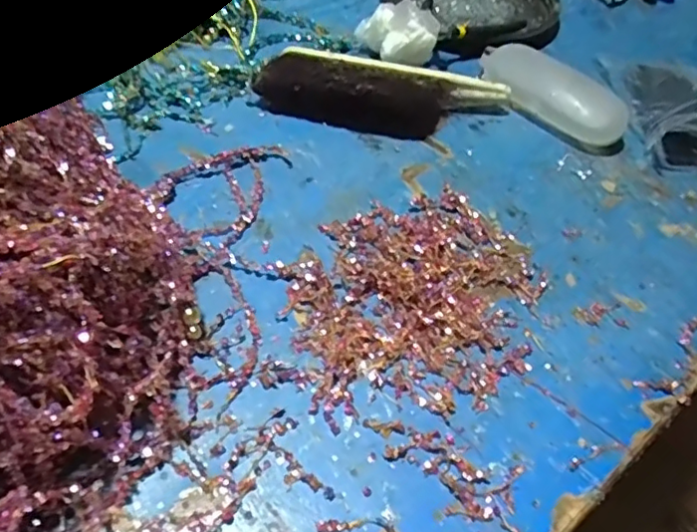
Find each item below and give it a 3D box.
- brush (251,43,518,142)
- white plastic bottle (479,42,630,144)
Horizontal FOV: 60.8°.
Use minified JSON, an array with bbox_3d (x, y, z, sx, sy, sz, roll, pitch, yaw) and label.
[{"bbox_3d":[0.034,-0.168,0.579,0.240,0.045,0.073,9,50,2],"label":"brush"},{"bbox_3d":[0.206,-0.179,0.611,0.165,0.041,0.062,37,56,23],"label":"white plastic bottle"}]

